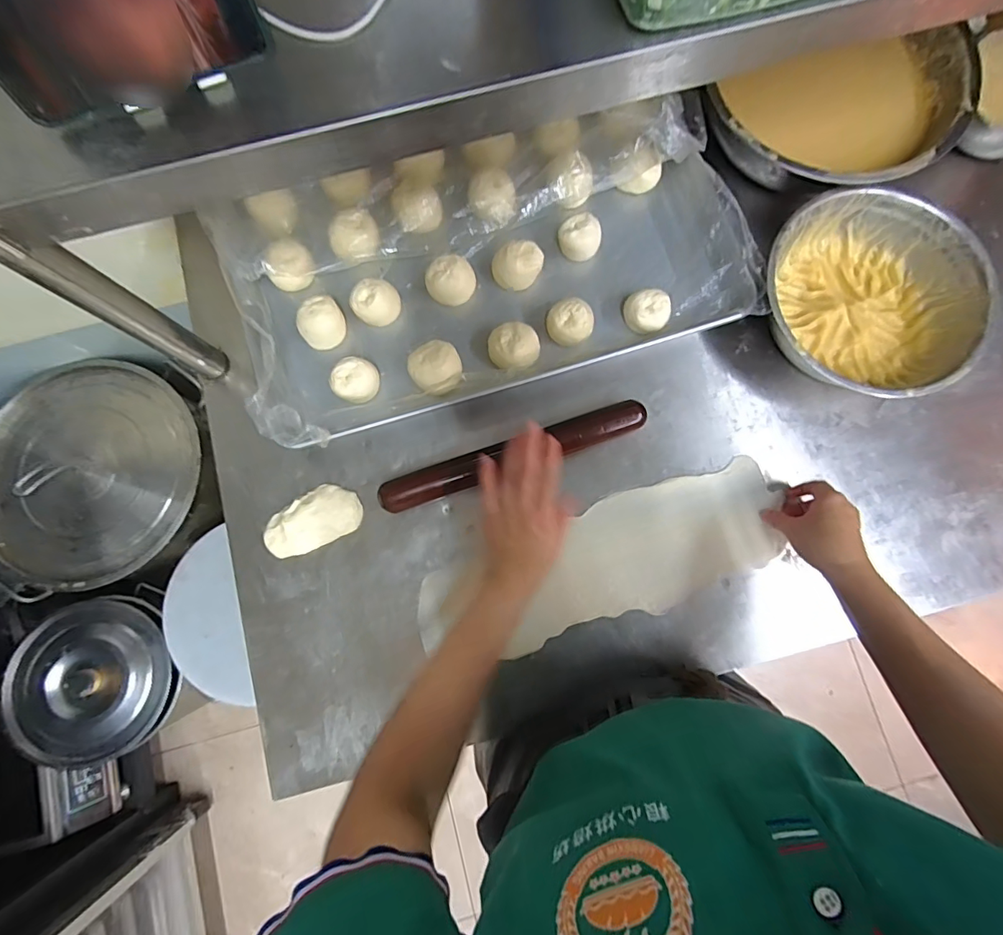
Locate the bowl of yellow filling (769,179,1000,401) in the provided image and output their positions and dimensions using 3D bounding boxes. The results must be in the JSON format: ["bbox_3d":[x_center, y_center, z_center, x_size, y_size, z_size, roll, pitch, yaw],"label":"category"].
[{"bbox_3d":[0.429,-0.196,0.569,0.240,0.080,0.245,0,80,0],"label":"bowl of yellow filling"}]

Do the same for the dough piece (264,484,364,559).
[{"bbox_3d":[-0.224,0.063,0.555,0.113,0.023,0.063,-27,81,-5],"label":"dough piece"}]

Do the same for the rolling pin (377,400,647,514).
[{"bbox_3d":[0.014,-0.013,0.563,0.321,0.037,0.037,-19,81,-4],"label":"rolling pin"}]

